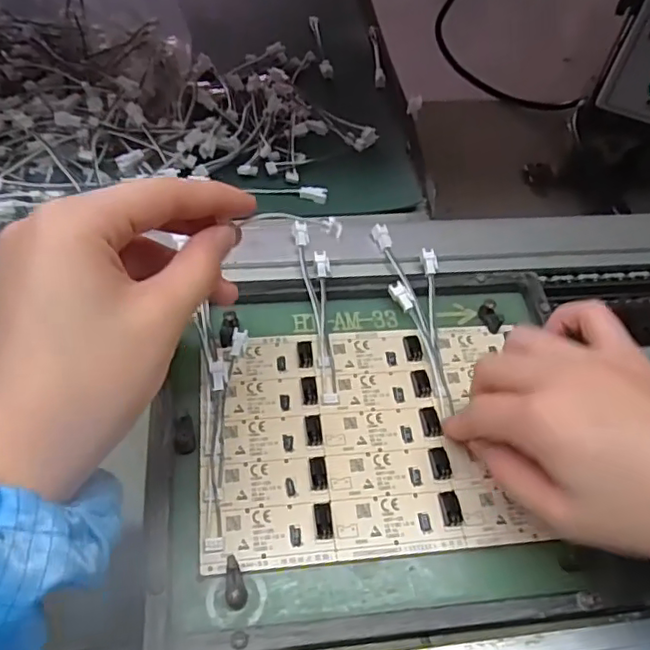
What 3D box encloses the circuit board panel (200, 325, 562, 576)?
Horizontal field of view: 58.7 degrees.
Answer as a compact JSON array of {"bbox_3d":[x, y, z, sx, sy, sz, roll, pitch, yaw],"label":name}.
[{"bbox_3d":[0.020,0.057,0.315,0.171,0.010,0.128,-3,56,-8],"label":"circuit board panel"}]

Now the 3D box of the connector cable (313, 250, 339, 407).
[{"bbox_3d":[0.001,-0.001,0.347,0.009,0.017,0.095,-1,56,-6],"label":"connector cable"}]

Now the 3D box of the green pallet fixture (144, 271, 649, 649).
[{"bbox_3d":[0.028,0.057,0.314,0.232,0.014,0.199,-3,56,-7],"label":"green pallet fixture"}]

